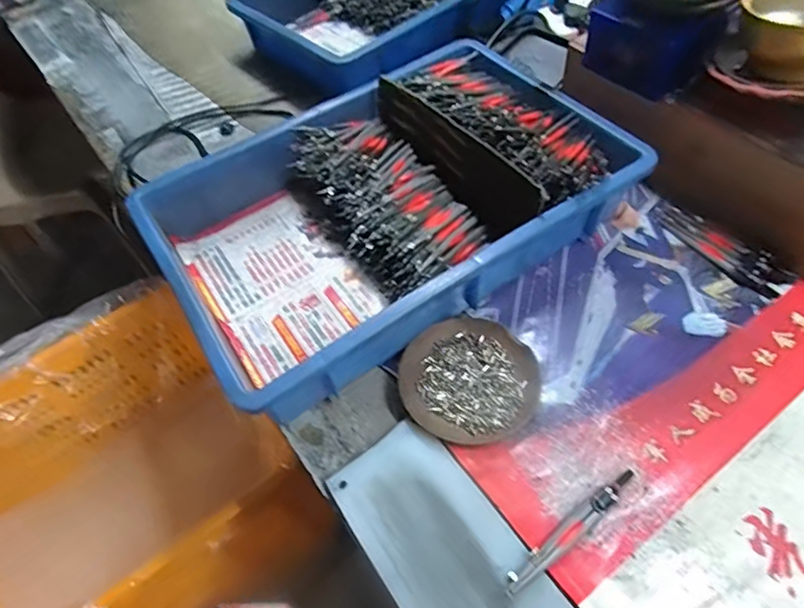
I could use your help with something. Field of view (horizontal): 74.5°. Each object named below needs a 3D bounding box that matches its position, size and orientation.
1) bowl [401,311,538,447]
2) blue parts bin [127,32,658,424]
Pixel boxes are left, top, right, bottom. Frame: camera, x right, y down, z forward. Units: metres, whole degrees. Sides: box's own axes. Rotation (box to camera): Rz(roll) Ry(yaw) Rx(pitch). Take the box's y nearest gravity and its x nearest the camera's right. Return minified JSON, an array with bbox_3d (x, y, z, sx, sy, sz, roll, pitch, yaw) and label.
[{"bbox_3d":[0.057,0.063,0.448,0.110,0.015,0.112,-3,54,4],"label":"bowl"},{"bbox_3d":[-0.012,-0.102,0.529,0.429,0.090,0.286,-31,57,-16],"label":"blue parts bin"}]

